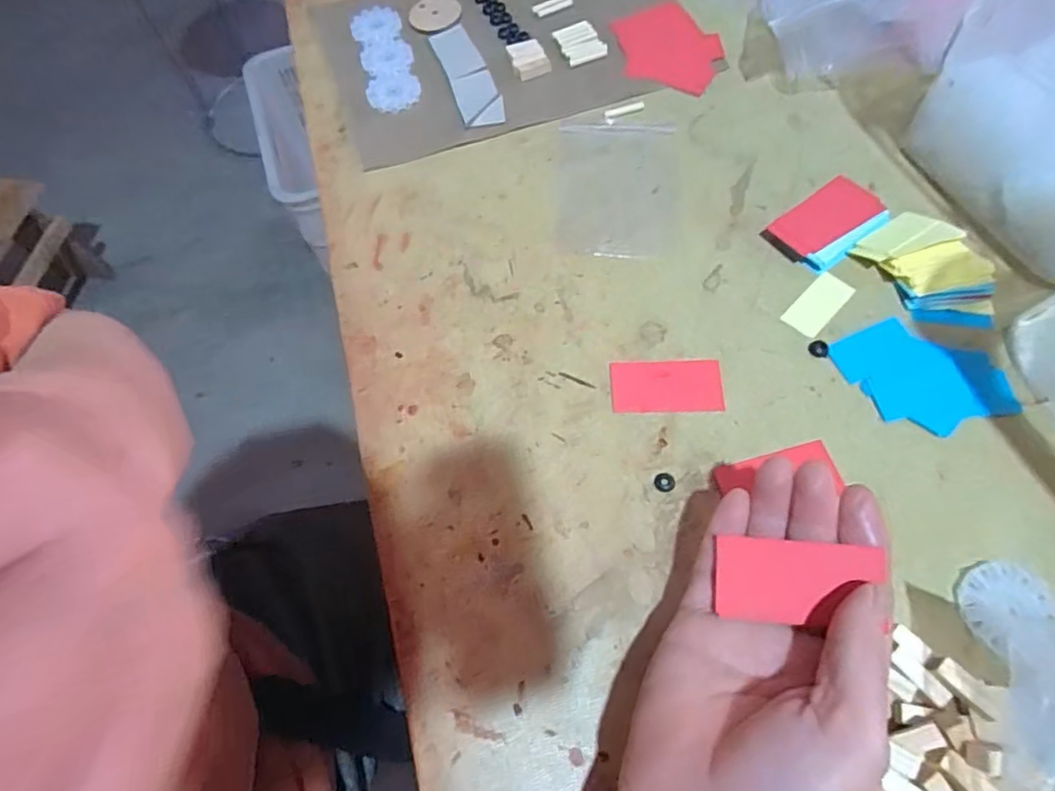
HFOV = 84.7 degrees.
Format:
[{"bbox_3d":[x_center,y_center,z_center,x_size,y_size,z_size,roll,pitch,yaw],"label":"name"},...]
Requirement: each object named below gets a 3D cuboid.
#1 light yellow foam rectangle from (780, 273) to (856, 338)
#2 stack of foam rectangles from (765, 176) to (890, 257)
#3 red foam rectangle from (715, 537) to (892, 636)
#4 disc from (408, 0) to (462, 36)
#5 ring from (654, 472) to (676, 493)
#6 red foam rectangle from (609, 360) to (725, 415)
[{"bbox_3d":[0.169,-0.054,0.335,0.022,0.004,0.046,41,72,20],"label":"light yellow foam rectangle"},{"bbox_3d":[0.183,-0.108,0.357,0.065,0.011,0.034,-32,66,-12],"label":"stack of foam rectangles"},{"bbox_3d":[0.105,0.072,0.225,0.058,0.004,0.029,-1,77,20],"label":"red foam rectangle"},{"bbox_3d":[-0.075,-0.308,0.469,0.041,0.004,0.046,21,67,13],"label":"disc"},{"bbox_3d":[0.069,0.044,0.292,0.010,0.004,0.011,-1,63,3],"label":"ring"},{"bbox_3d":[0.076,-0.006,0.316,0.059,0.004,0.031,-2,63,3],"label":"red foam rectangle"}]

